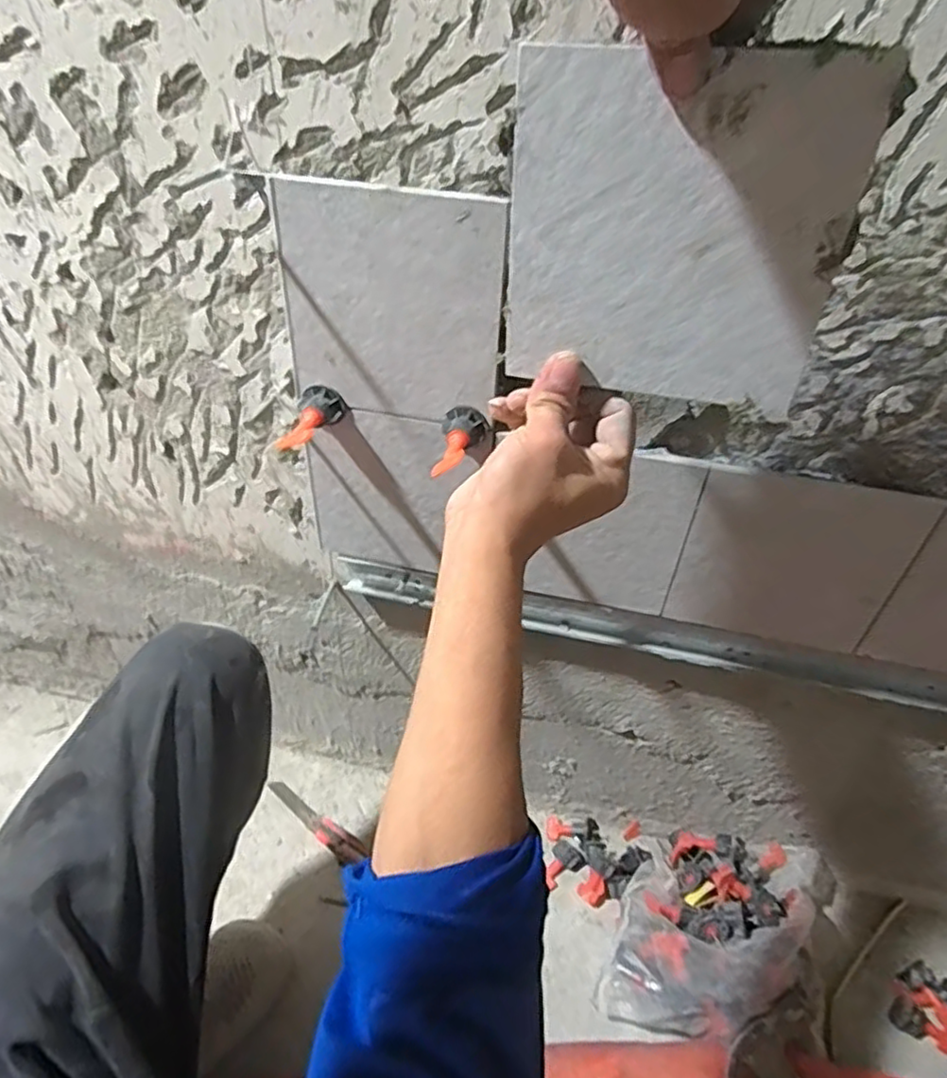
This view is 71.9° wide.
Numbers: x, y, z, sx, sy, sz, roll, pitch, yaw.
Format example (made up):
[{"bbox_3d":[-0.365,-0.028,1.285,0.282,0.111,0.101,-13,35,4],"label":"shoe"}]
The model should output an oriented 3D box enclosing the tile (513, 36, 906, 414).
[{"bbox_3d":[0.089,-0.135,0.301,0.144,0.143,0.004,11,40,13],"label":"tile"}]

